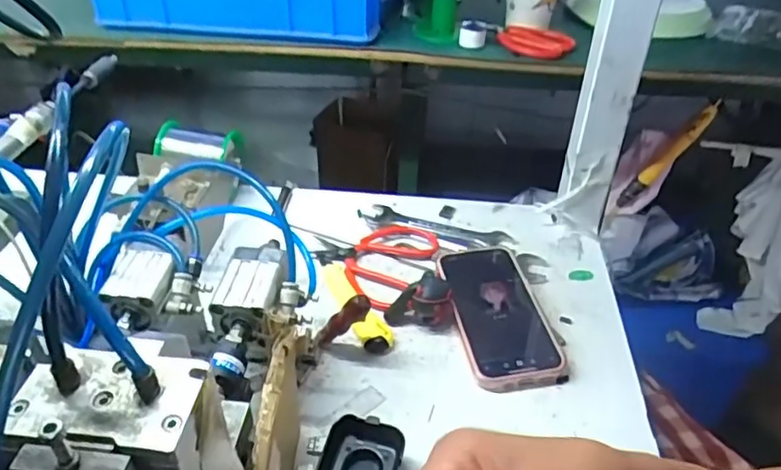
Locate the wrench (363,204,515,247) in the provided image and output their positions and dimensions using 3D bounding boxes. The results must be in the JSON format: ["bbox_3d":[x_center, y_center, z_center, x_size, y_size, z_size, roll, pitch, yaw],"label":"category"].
[{"bbox_3d":[0.051,-0.009,0.624,0.150,0.009,0.030,11,38,12],"label":"wrench"}]

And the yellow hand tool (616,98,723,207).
[{"bbox_3d":[0.385,-0.108,0.842,0.030,0.194,0.037,28,39,-6],"label":"yellow hand tool"}]

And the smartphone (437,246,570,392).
[{"bbox_3d":[0.093,0.061,0.530,0.079,0.018,0.170,-4,38,-7],"label":"smartphone"}]

